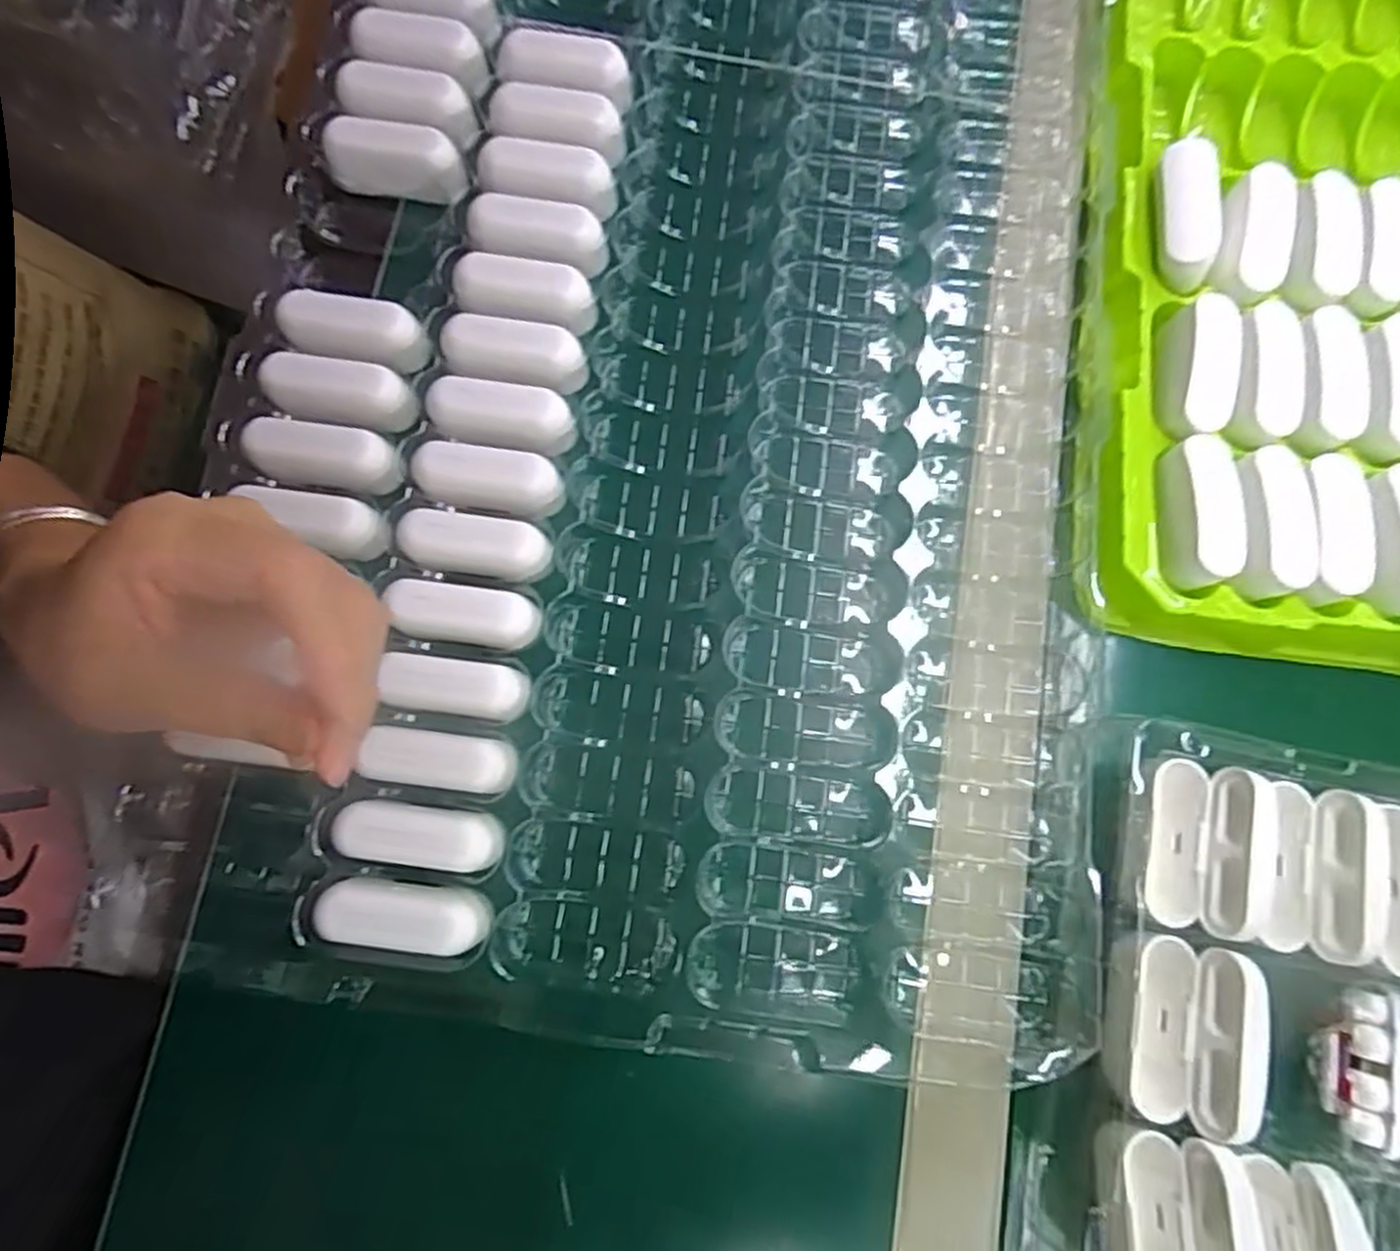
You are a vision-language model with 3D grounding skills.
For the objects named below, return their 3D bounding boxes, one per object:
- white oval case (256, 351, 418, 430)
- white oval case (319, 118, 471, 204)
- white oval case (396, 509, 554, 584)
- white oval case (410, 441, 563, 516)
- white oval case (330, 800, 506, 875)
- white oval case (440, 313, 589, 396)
[{"bbox_3d":[-0.159,-0.103,0.332,0.063,0.016,0.026,4,78,-1],"label":"white oval case"},{"bbox_3d":[-0.145,-0.226,0.365,0.069,0.025,0.026,12,78,1],"label":"white oval case"},{"bbox_3d":[-0.097,-0.033,0.328,0.061,0.032,0.025,9,78,0],"label":"white oval case"},{"bbox_3d":[-0.093,-0.064,0.327,0.061,0.016,0.025,6,78,-1],"label":"white oval case"},{"bbox_3d":[-0.111,0.086,0.305,0.062,0.030,0.024,8,78,0],"label":"white oval case"},{"bbox_3d":[-0.083,-0.123,0.338,0.064,0.013,0.026,7,78,0],"label":"white oval case"}]

